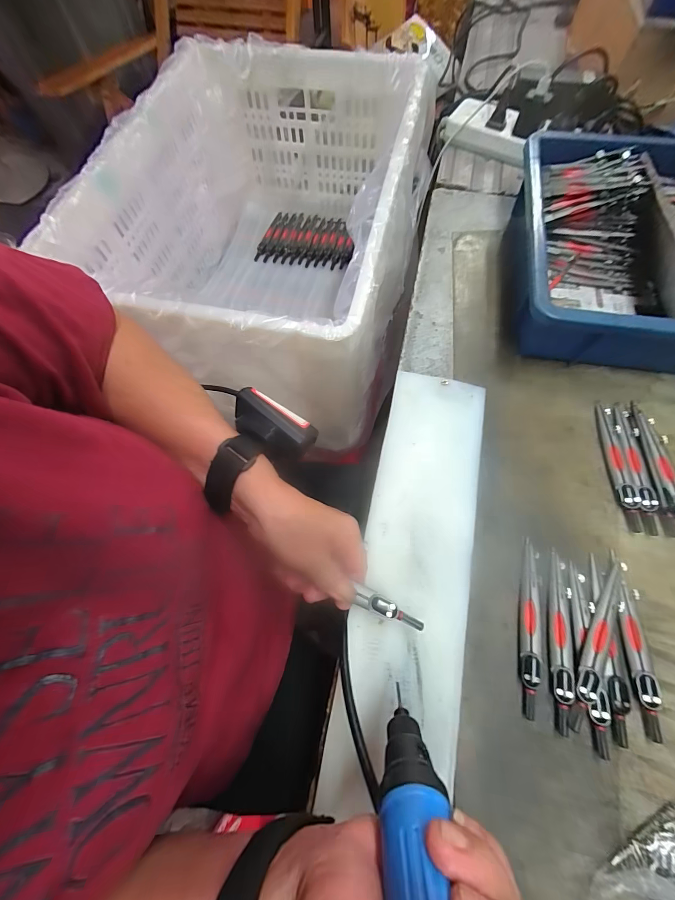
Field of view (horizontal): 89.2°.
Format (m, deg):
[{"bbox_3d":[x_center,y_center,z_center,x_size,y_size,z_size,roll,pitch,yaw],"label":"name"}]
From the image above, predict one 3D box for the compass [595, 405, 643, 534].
[{"bbox_3d":[0.269,0.013,0.328,0.016,0.014,0.127,4,69,4],"label":"compass"}]

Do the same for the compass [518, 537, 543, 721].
[{"bbox_3d":[0.156,0.140,0.278,0.015,0.012,0.130,8,69,5],"label":"compass"}]

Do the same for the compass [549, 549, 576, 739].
[{"bbox_3d":[0.177,0.148,0.273,0.014,0.014,0.130,10,69,6],"label":"compass"}]

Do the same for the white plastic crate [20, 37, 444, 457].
[{"bbox_3d":[-0.086,-0.305,0.497,0.367,0.239,0.505,14,70,8],"label":"white plastic crate"}]

